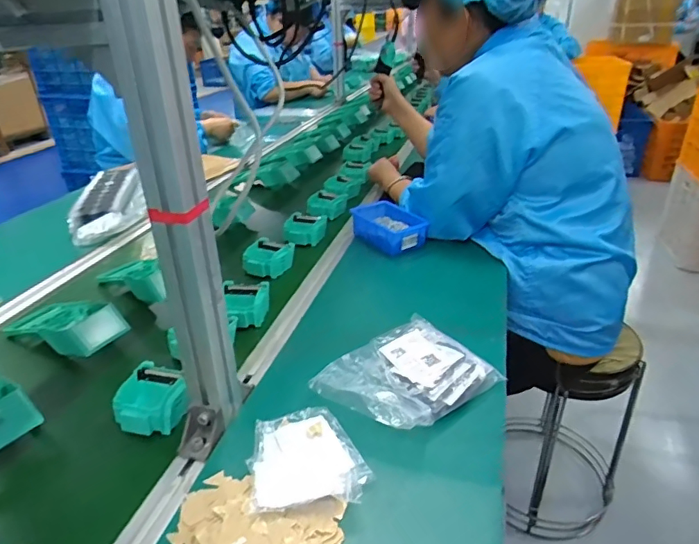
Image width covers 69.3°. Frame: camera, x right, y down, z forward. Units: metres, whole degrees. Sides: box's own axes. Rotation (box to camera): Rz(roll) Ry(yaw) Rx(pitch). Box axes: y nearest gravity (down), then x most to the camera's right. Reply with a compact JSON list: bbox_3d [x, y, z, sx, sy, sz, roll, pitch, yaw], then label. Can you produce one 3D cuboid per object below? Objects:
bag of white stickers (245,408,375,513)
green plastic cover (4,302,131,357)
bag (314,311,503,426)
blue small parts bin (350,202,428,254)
[{"bbox_3d":[-0.046,0.190,0.525,0.114,0.017,0.131,-11,31,-11],"label":"bag of white stickers"},{"bbox_3d":[-0.413,0.075,0.736,0.189,0.055,0.090,12,34,25],"label":"green plastic cover"},{"bbox_3d":[0.068,0.123,0.618,0.188,0.037,0.140,-26,37,-33],"label":"bag"},{"bbox_3d":[0.080,-0.092,1.011,0.099,0.044,0.148,-24,36,-30],"label":"blue small parts bin"}]

